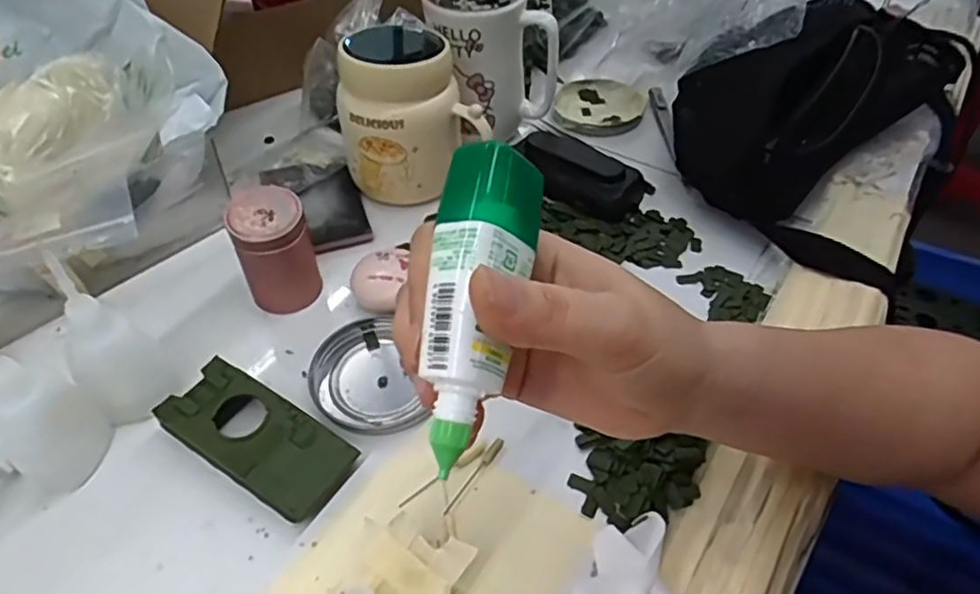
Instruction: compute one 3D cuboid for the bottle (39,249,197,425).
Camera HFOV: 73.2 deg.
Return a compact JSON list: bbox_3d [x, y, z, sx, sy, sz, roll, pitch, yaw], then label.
[{"bbox_3d":[-0.199,0.021,0.344,0.044,0.097,0.042,-32,55,-26],"label":"bottle"}]

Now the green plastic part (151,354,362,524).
[{"bbox_3d":[-0.123,0.074,0.350,0.103,0.020,0.046,24,52,20],"label":"green plastic part"}]

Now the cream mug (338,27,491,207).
[{"bbox_3d":[-0.050,-0.132,0.471,0.101,0.110,0.077,4,48,3],"label":"cream mug"}]

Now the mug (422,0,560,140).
[{"bbox_3d":[-0.004,-0.188,0.504,0.083,0.135,0.079,-25,53,-21],"label":"mug"}]

